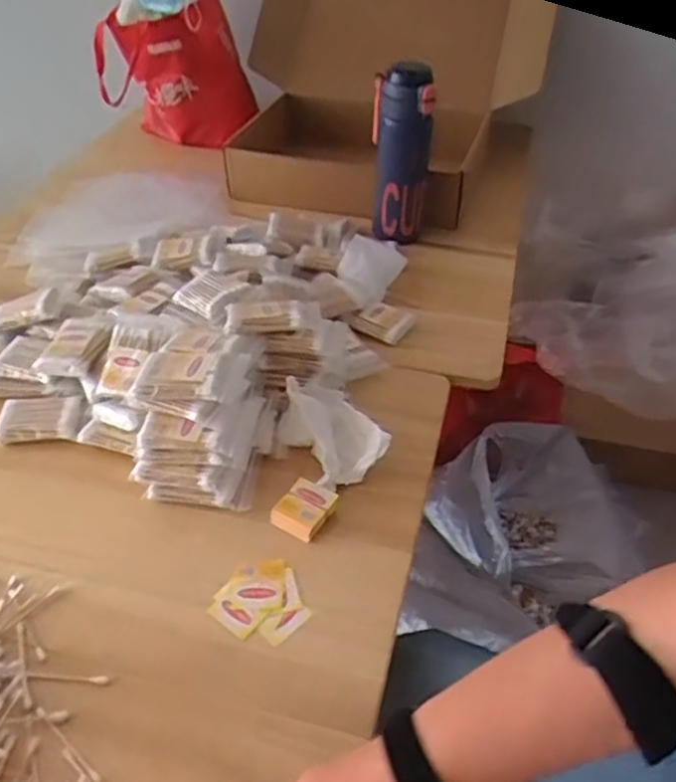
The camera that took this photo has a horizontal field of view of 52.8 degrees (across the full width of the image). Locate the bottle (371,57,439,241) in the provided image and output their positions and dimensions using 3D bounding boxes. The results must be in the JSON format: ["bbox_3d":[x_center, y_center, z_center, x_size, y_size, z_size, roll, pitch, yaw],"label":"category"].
[{"bbox_3d":[0.085,-0.314,0.920,0.075,0.226,0.068,2,41,2],"label":"bottle"}]

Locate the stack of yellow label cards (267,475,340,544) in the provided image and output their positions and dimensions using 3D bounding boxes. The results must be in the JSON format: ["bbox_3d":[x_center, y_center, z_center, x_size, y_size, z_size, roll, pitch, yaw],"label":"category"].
[{"bbox_3d":[-0.029,0.103,0.589,0.039,0.021,0.049,23,46,24],"label":"stack of yellow label cards"}]

